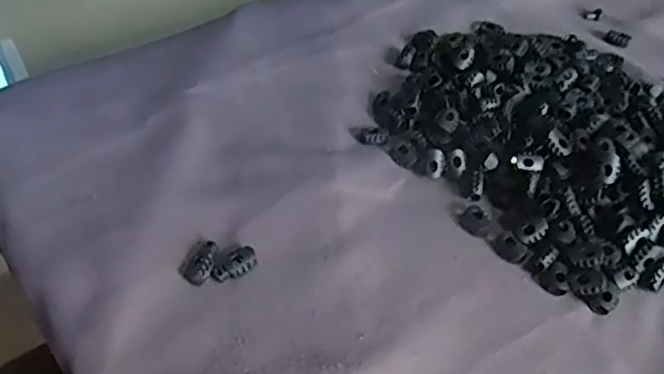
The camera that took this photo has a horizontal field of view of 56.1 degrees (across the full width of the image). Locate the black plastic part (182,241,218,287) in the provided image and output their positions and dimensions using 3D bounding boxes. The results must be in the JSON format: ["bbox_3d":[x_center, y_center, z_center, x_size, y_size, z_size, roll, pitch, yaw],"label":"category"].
[{"bbox_3d":[-0.080,0.046,0.387,0.017,0.005,0.030,20,50,11],"label":"black plastic part"}]

